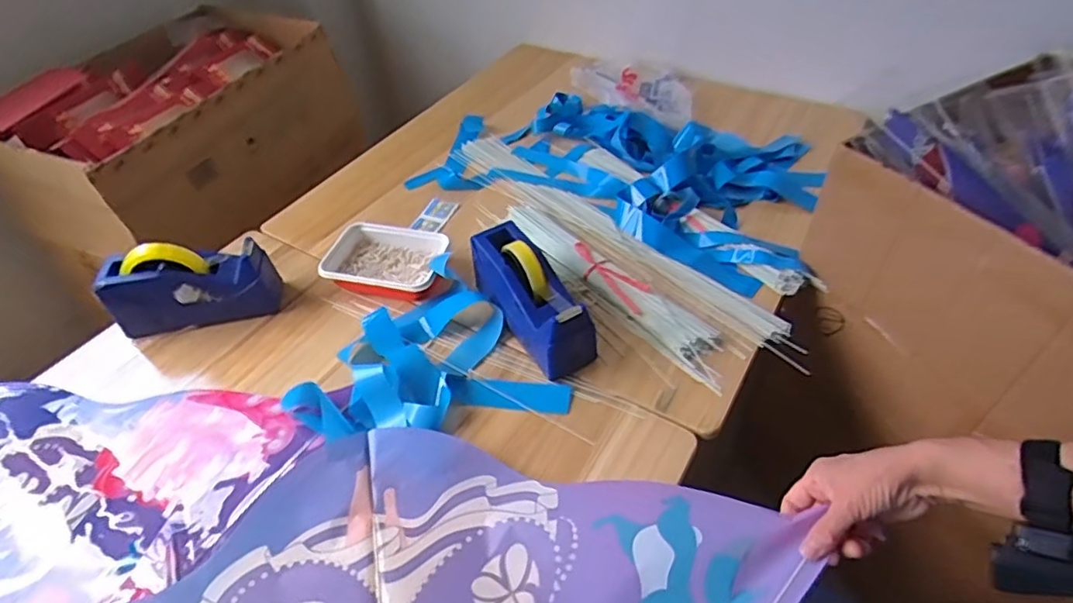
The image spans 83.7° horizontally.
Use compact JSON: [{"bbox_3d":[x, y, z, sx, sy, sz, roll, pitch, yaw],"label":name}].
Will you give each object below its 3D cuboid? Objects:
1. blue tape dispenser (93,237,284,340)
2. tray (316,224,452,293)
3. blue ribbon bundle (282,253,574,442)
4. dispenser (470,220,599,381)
[{"bbox_3d":[-0.462,-0.023,0.802,0.202,0.102,0.068,-12,47,-8],"label":"blue tape dispenser"},{"bbox_3d":[-0.212,-0.057,0.862,0.173,0.036,0.122,7,47,11],"label":"tray"},{"bbox_3d":[-0.138,0.050,0.744,0.312,0.049,0.230,-9,46,-5],"label":"blue ribbon bundle"},{"bbox_3d":[-0.008,-0.005,0.758,0.070,0.102,0.203,-27,50,-20],"label":"dispenser"}]

